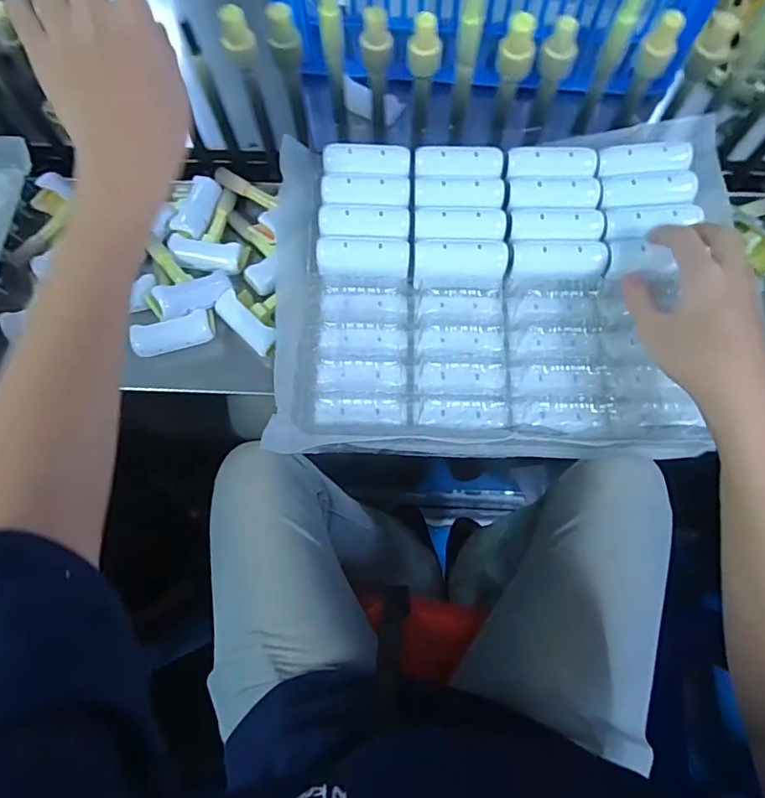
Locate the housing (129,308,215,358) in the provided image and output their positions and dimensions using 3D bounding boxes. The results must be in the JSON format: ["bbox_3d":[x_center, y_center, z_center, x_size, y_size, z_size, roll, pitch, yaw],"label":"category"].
[{"bbox_3d":[-0.207,-0.064,0.517,0.073,0.026,0.025,-17,72,-5],"label":"housing"}]

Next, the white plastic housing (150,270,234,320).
[{"bbox_3d":[-0.183,-0.103,0.516,0.075,0.020,0.028,-31,72,-31],"label":"white plastic housing"}]

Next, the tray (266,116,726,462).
[{"bbox_3d":[0.097,-0.091,0.447,0.359,0.059,0.264,-1,71,1],"label":"tray"}]

